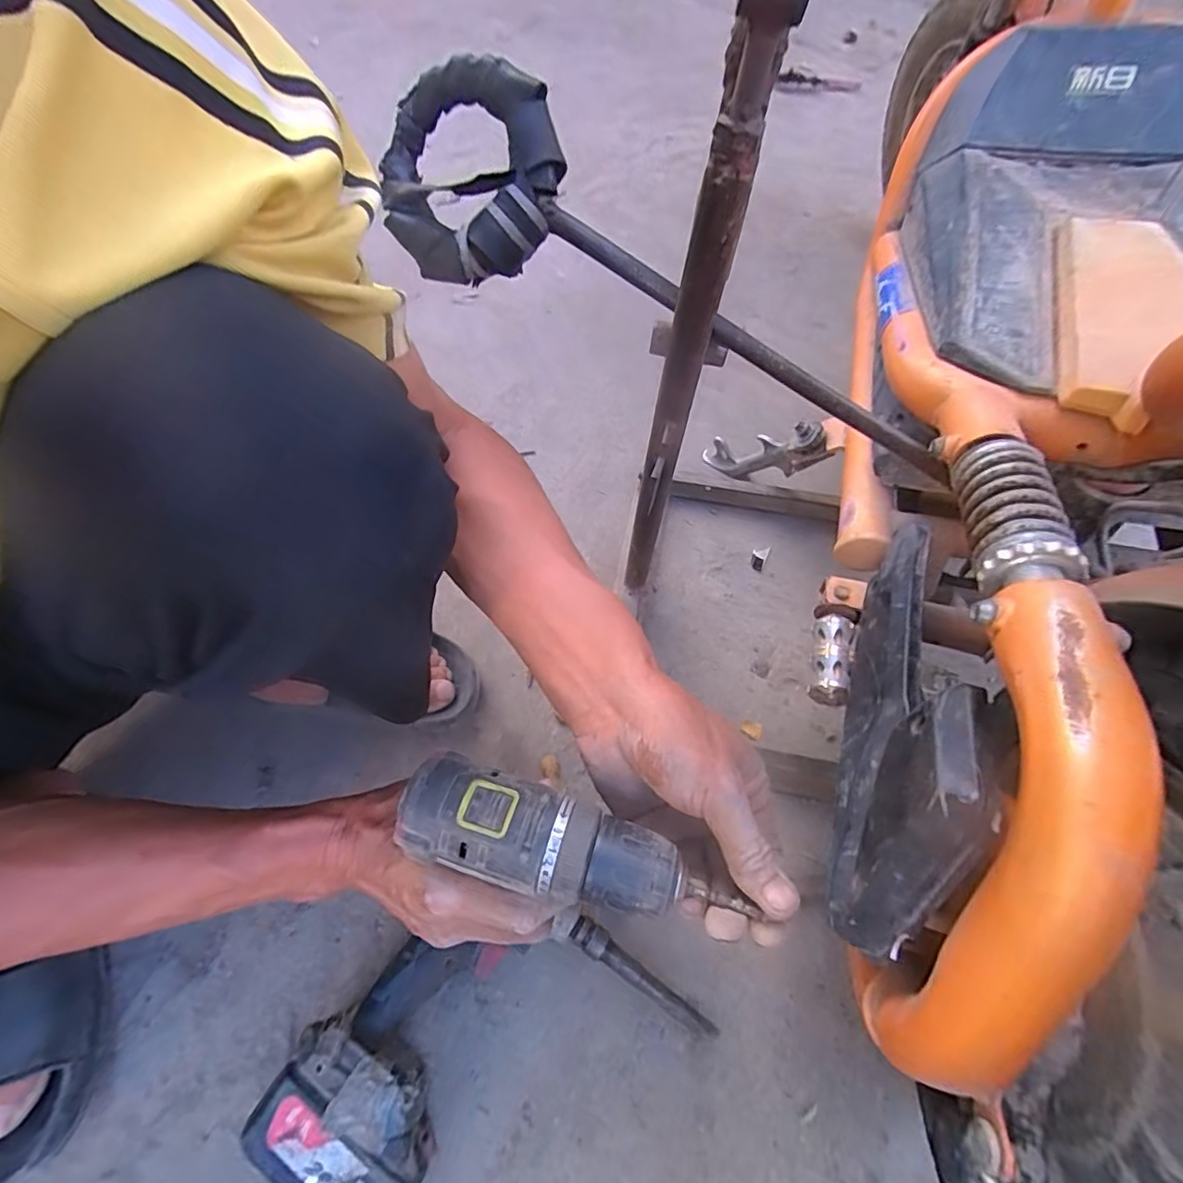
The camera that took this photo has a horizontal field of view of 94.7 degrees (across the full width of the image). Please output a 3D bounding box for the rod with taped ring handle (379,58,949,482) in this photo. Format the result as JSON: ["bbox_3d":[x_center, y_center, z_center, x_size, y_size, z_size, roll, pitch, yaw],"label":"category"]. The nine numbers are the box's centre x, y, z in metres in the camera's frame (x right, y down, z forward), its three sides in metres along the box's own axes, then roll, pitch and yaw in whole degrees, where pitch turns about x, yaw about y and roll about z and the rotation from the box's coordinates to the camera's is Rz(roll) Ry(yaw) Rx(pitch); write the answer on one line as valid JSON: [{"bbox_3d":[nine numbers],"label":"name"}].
[{"bbox_3d":[0.056,-0.184,0.344,0.416,0.092,0.086,26,61,-6],"label":"rod with taped ring handle"}]

